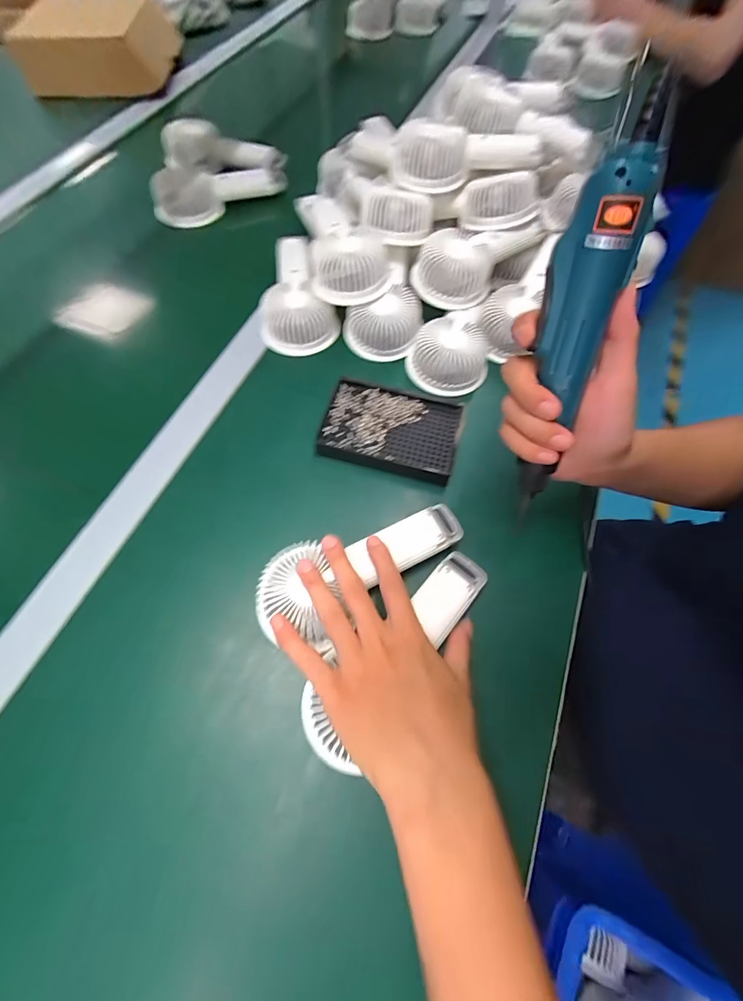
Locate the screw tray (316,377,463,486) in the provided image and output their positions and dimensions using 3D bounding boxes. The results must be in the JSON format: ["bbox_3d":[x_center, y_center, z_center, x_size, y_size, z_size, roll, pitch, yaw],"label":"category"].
[{"bbox_3d":[0.020,-0.073,0.410,0.135,0.018,0.094,11,65,3],"label":"screw tray"}]

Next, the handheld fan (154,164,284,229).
[{"bbox_3d":[-0.218,-0.443,0.577,0.187,0.063,0.040,-26,68,-14],"label":"handheld fan"}]

